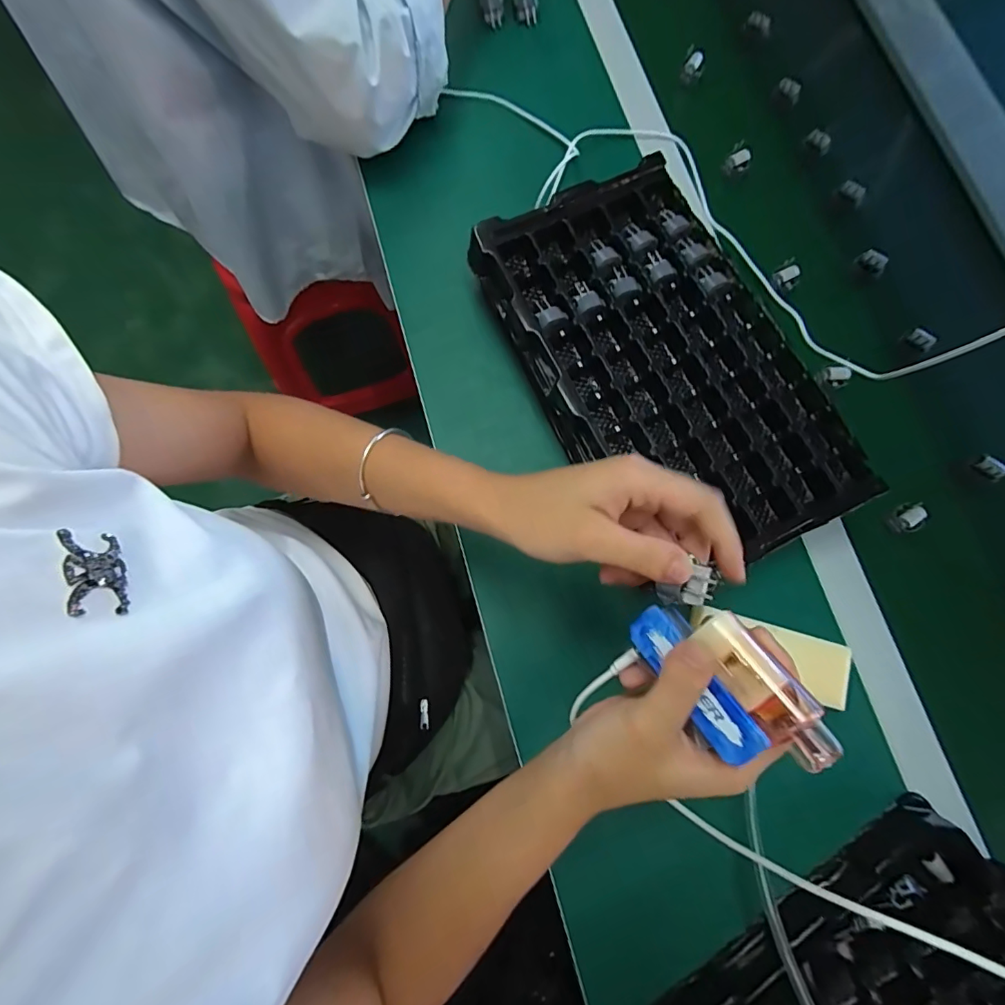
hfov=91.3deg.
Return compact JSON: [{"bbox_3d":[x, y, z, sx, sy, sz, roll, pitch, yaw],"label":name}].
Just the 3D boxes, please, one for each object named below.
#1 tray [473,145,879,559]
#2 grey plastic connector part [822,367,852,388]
[{"bbox_3d":[0.139,-0.116,0.427,0.207,0.043,0.344,-26,79,-7],"label":"tray"},{"bbox_3d":[0.320,-0.120,0.468,0.024,0.014,0.016,8,77,0],"label":"grey plastic connector part"}]

